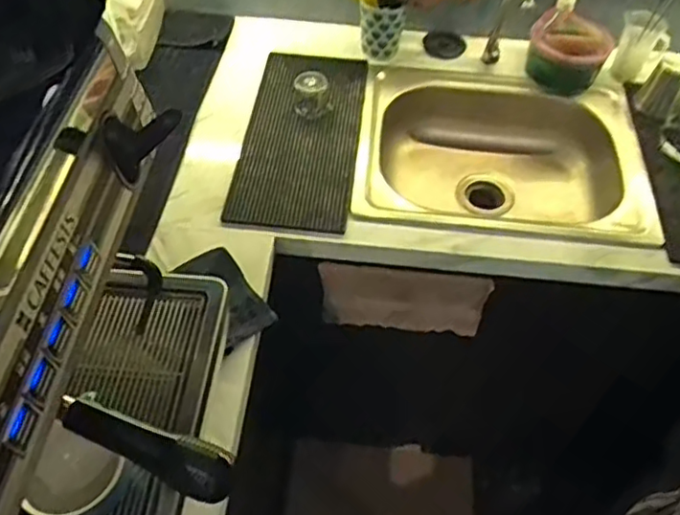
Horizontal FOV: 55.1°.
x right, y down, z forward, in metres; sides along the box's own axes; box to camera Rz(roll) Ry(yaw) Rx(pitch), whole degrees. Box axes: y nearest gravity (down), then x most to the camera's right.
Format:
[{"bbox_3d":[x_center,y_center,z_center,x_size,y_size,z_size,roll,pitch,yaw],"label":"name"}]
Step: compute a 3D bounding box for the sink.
[{"bbox_3d":[0.295,-0.146,1.278,0.521,0.233,0.435,10,52,5],"label":"sink"}]

